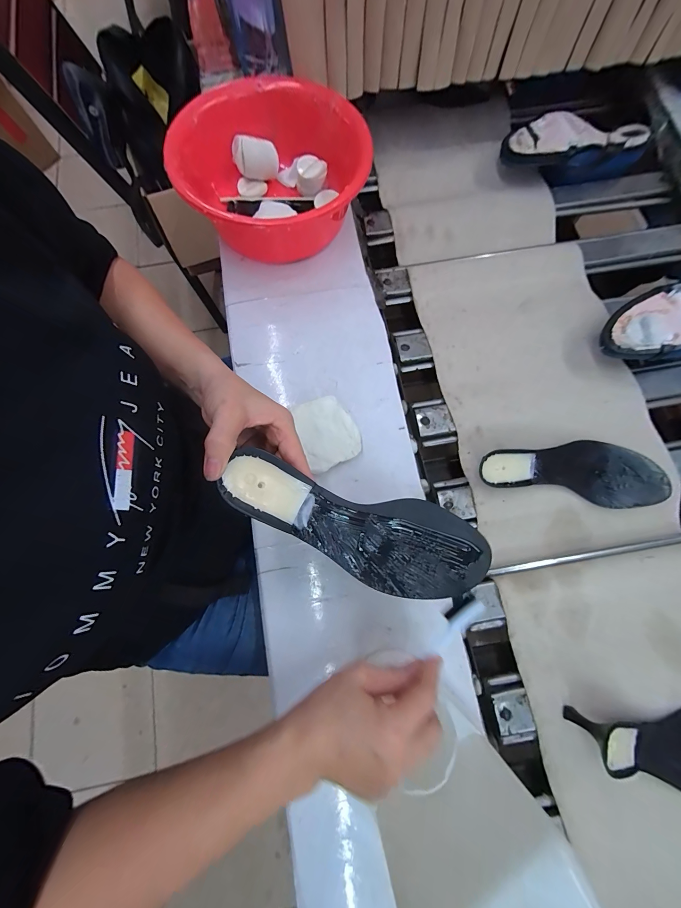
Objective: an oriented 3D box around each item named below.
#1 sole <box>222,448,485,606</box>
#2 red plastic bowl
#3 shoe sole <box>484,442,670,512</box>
[{"bbox_3d":[0.023,0.072,0.293,0.266,0.029,0.091,24,76,-17],"label":"sole"},{"bbox_3d":[-0.098,-0.416,0.482,0.263,0.114,0.269,0,78,-1],"label":"red plastic bowl"},{"bbox_3d":[0.331,0.018,0.438,0.276,0.052,0.095,8,78,5],"label":"shoe sole"}]

